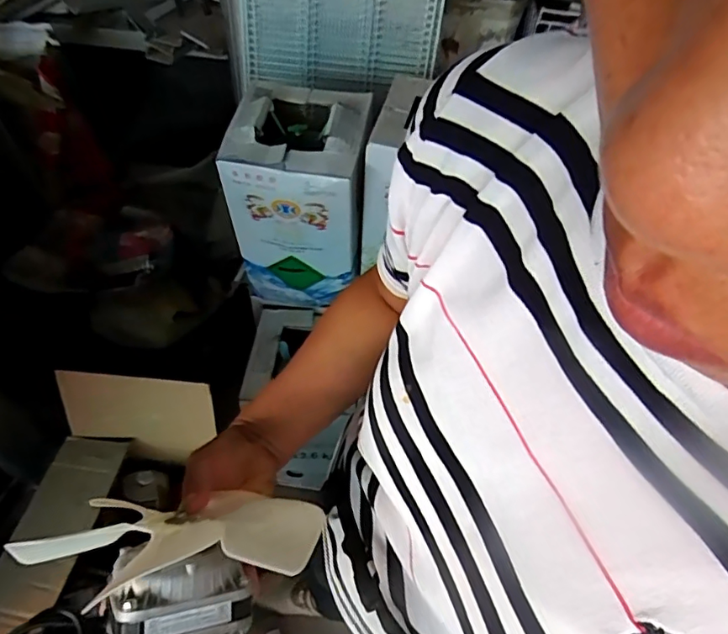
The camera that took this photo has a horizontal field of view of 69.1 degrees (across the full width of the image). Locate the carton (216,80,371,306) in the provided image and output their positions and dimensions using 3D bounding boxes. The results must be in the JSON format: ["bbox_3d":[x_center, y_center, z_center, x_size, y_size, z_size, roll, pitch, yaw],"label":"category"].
[{"bbox_3d":[-0.134,-0.243,1.124,0.240,0.404,0.245,8,52,2],"label":"carton"}]

